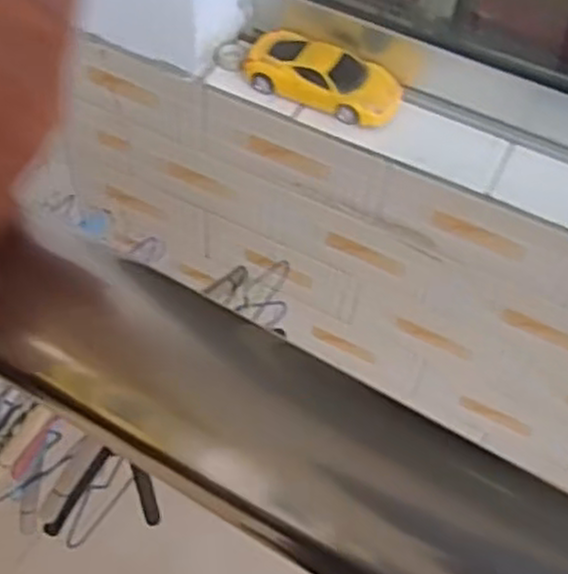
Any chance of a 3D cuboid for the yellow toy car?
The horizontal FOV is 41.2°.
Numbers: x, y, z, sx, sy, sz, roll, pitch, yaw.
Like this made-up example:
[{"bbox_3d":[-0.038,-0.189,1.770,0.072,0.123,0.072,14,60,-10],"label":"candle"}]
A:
[{"bbox_3d":[0.048,-0.261,0.926,0.200,0.043,0.084,22,55,12],"label":"yellow toy car"}]

